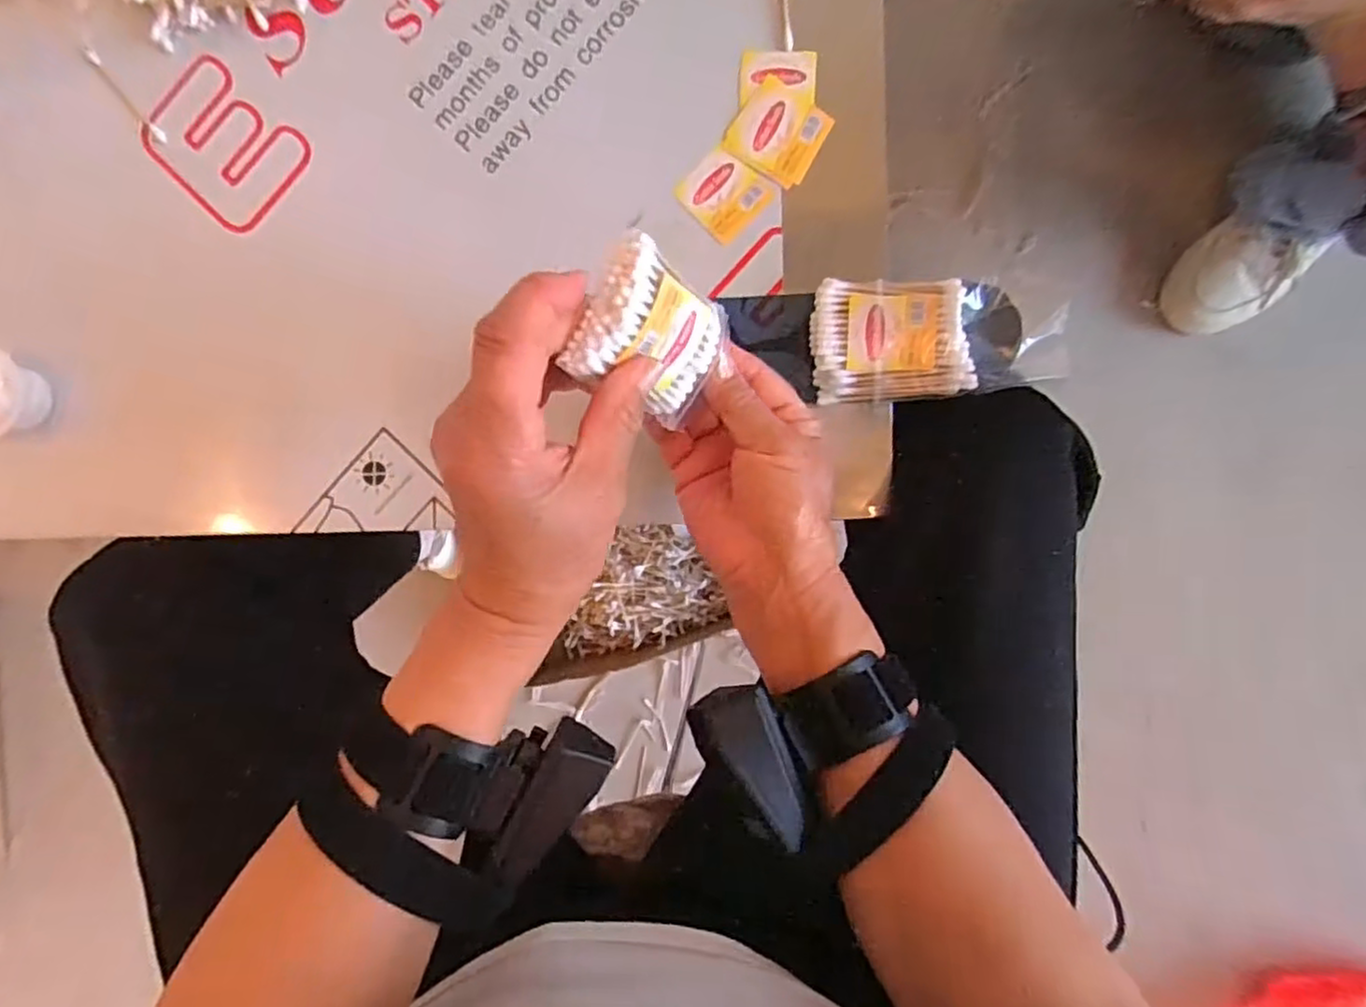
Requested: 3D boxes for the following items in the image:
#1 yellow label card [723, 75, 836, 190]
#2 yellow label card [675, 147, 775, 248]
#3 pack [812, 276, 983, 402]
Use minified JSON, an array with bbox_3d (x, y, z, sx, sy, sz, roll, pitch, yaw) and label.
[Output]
[{"bbox_3d":[0.053,-0.203,0.383,0.047,0.004,0.046,33,94,2],"label":"yellow label card"},{"bbox_3d":[0.022,-0.173,0.388,0.042,0.004,0.041,44,94,1],"label":"yellow label card"},{"bbox_3d":[0.108,-0.087,0.370,0.077,0.027,0.062,-3,92,4],"label":"pack"}]

